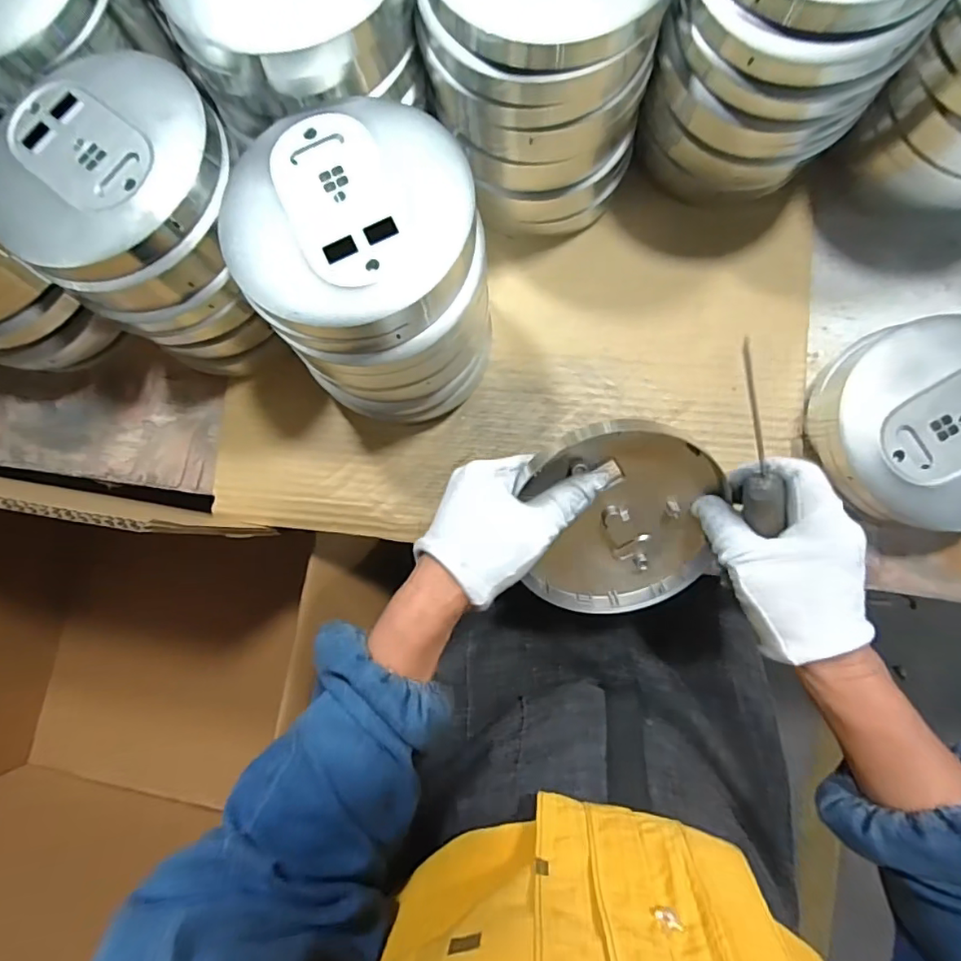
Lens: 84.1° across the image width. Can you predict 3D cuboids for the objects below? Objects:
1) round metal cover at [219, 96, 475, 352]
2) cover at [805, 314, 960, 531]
[{"bbox_3d":[-0.070,-0.139,0.289,0.128,0.040,0.127,0,87,4],"label":"round metal cover"},{"bbox_3d":[0.302,-0.035,0.362,0.132,0.068,0.128,0,87,4],"label":"cover"}]

